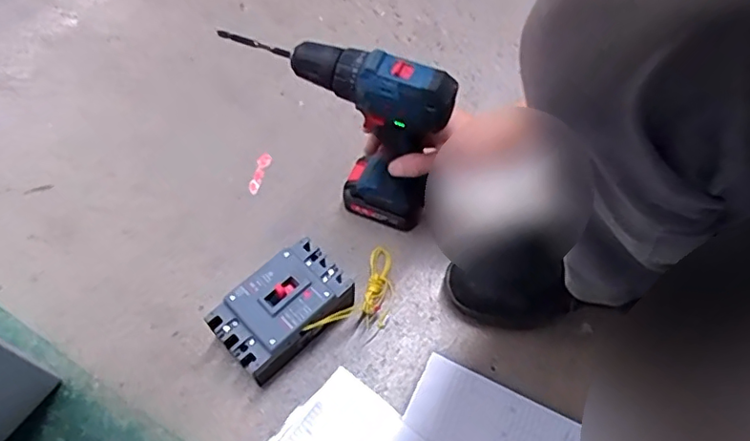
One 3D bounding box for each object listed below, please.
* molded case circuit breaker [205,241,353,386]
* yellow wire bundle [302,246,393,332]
[{"bbox_3d":[-0.090,0.092,0.568,0.131,0.068,0.084,-40,69,-22],"label":"molded case circuit breaker"},{"bbox_3d":[-0.013,0.082,0.588,0.060,0.050,0.136,35,65,16],"label":"yellow wire bundle"}]

